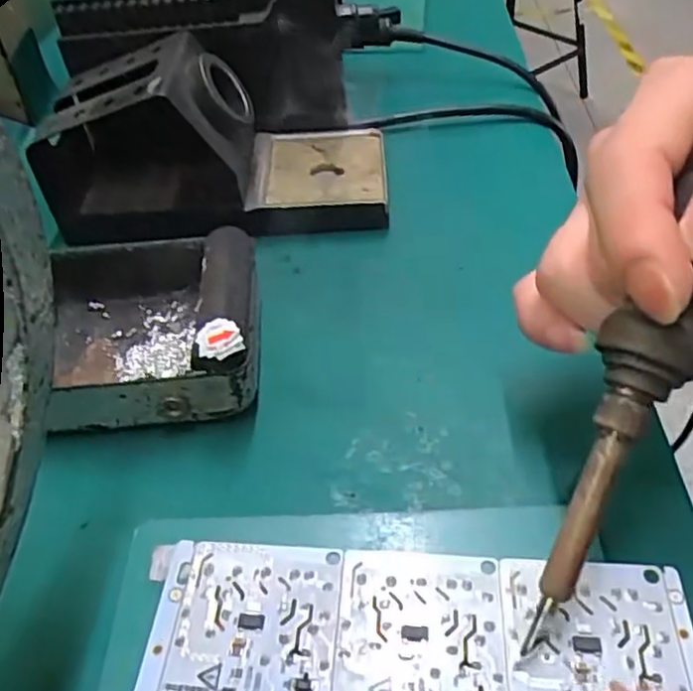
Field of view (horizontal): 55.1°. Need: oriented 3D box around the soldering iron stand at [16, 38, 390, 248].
[{"bbox_3d":[-0.066,-0.101,0.323,0.169,0.071,0.074,-3,45,0],"label":"soldering iron stand"}]

